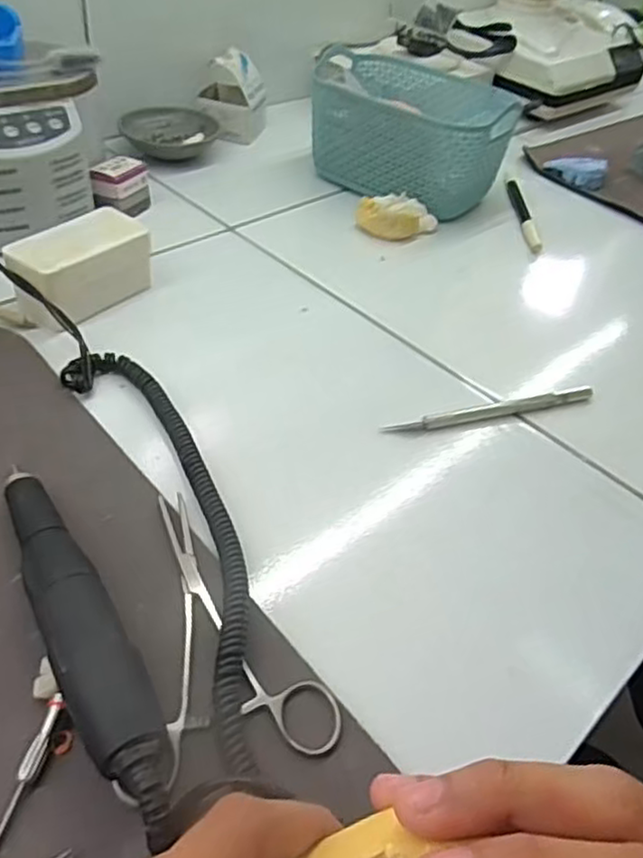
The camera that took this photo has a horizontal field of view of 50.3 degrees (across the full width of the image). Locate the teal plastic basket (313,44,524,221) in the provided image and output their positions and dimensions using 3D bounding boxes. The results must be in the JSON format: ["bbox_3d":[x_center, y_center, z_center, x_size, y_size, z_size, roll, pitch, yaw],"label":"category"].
[{"bbox_3d":[0.076,-0.254,0.595,0.164,0.080,0.142,13,44,6],"label":"teal plastic basket"}]

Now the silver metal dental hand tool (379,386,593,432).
[{"bbox_3d":[0.103,-0.012,0.405,0.138,0.006,0.012,-10,46,-17],"label":"silver metal dental hand tool"}]

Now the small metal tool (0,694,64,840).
[{"bbox_3d":[-0.102,0.120,0.232,0.006,0.007,0.059,10,43,4],"label":"small metal tool"}]

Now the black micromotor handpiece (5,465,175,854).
[{"bbox_3d":[-0.092,0.075,0.263,0.027,0.025,0.168,-20,49,-26],"label":"black micromotor handpiece"}]

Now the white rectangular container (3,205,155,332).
[{"bbox_3d":[-0.151,-0.103,0.435,0.047,0.039,0.087,25,46,18],"label":"white rectangular container"}]

